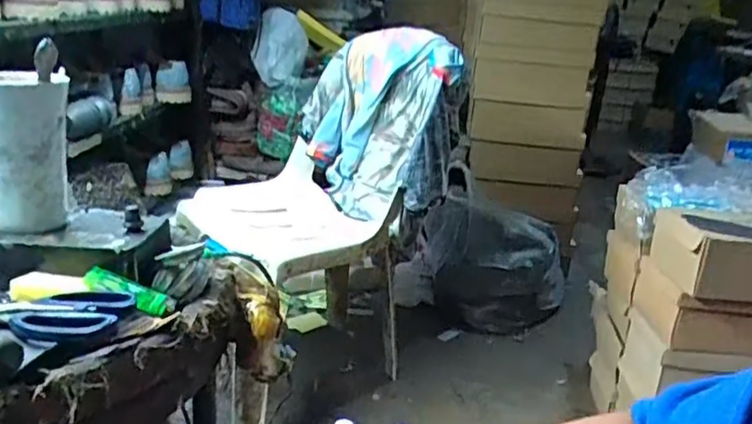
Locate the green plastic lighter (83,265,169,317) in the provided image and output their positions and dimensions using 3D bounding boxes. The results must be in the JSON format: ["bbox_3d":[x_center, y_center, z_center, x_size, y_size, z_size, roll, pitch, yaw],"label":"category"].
[{"bbox_3d":[-0.218,0.069,0.536,0.075,0.016,0.027,22,20,1],"label":"green plastic lighter"}]

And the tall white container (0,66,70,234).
[{"bbox_3d":[-0.326,-0.061,0.573,0.076,0.138,0.076,-7,23,-31],"label":"tall white container"}]

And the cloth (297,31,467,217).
[{"bbox_3d":[0.000,-0.199,1.351,0.138,0.382,0.386,-12,25,-39],"label":"cloth"}]

